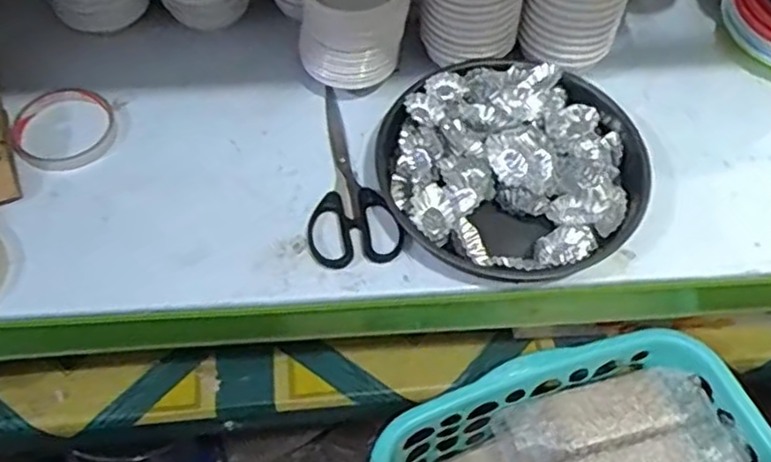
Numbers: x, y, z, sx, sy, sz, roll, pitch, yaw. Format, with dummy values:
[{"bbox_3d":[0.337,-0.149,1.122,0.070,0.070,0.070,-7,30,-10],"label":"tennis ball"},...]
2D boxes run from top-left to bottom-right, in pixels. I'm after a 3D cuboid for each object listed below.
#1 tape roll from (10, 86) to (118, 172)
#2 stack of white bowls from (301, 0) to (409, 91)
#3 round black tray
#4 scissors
[{"bbox_3d":[-0.278,-0.089,0.599,0.084,0.013,0.091,1,58,-2],"label":"tape roll"},{"bbox_3d":[-0.030,-0.184,0.598,0.084,0.092,0.082,-13,60,-11],"label":"stack of white bowls"},{"bbox_3d":[0.107,-0.056,0.575,0.206,0.033,0.206,1,58,-2],"label":"round black tray"},{"bbox_3d":[-0.047,-0.044,0.582,0.070,0.008,0.178,-18,61,-13],"label":"scissors"}]

